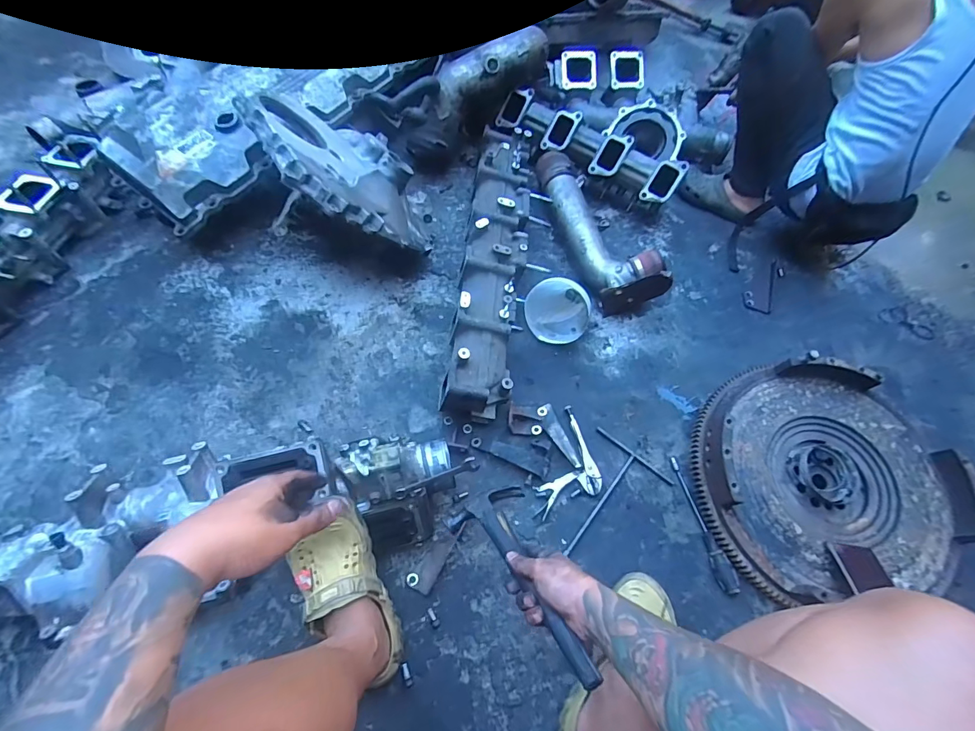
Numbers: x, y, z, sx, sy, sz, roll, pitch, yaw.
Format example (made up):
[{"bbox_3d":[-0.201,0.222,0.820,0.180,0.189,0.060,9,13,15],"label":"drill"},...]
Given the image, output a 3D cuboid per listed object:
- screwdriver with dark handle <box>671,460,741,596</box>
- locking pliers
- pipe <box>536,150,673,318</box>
[{"bbox_3d":[0.411,0.298,0.835,0.035,0.033,0.252,-12,67,-9],"label":"screwdriver with dark handle"},{"bbox_3d":[0.179,0.211,0.894,0.119,0.025,0.240,24,62,10],"label":"locking pliers"},{"bbox_3d":[0.252,-0.358,1.131,0.131,0.148,0.515,-22,64,-15],"label":"pipe"}]

